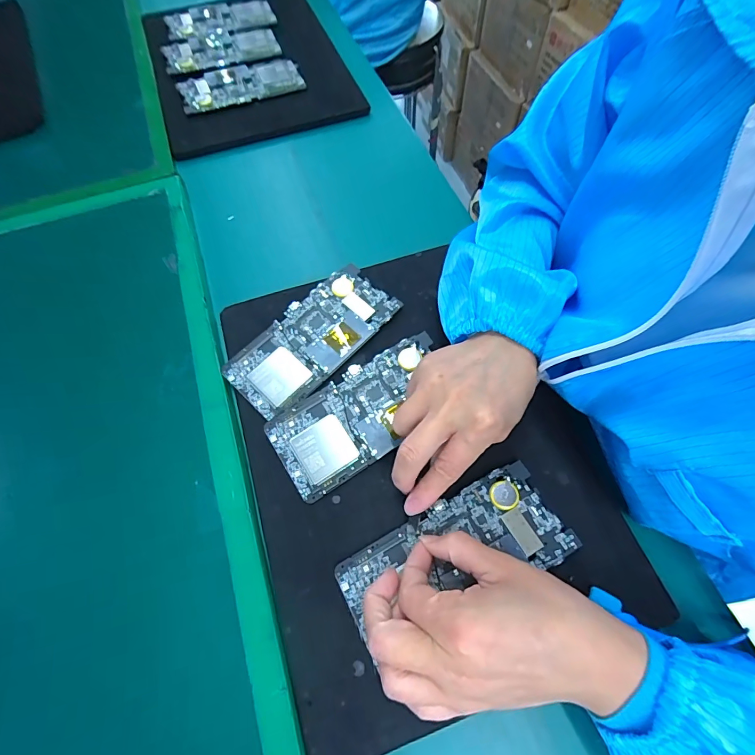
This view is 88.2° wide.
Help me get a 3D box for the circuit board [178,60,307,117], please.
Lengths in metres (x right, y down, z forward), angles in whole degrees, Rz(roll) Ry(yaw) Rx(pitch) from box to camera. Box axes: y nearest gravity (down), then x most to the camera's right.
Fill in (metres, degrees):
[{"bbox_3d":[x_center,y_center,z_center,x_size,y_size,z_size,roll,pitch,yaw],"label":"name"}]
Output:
[{"bbox_3d":[-0.177,-0.384,0.505,0.155,0.014,0.070,-19,65,-8],"label":"circuit board"}]

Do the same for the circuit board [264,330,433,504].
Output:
[{"bbox_3d":[-0.009,0.026,0.313,0.150,0.006,0.073,-31,69,-12],"label":"circuit board"}]

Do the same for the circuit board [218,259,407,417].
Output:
[{"bbox_3d":[-0.057,-0.036,0.343,0.153,0.006,0.072,-42,72,-16],"label":"circuit board"}]

